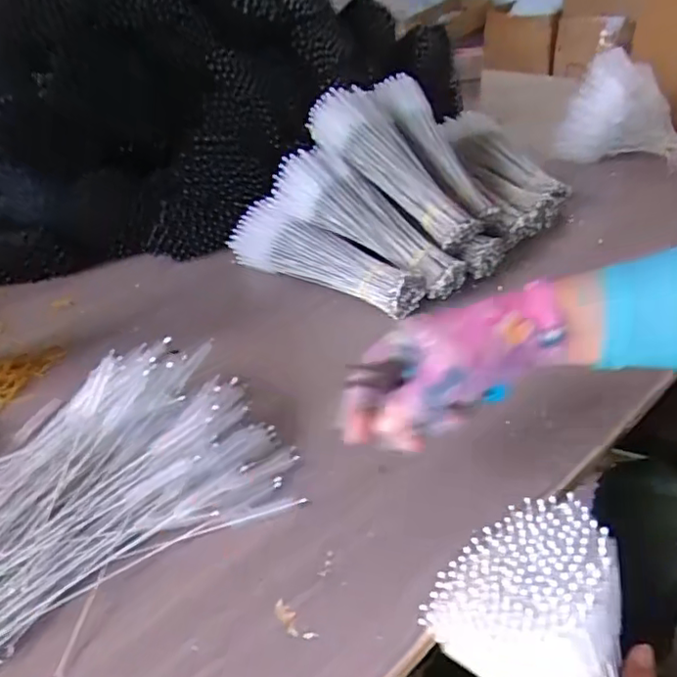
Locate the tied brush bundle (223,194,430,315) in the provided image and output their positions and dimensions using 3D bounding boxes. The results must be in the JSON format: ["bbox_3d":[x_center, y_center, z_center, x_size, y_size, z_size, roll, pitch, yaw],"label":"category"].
[{"bbox_3d":[-0.019,-0.094,0.679,0.259,0.054,0.064,24,44,33],"label":"tied brush bundle"}]

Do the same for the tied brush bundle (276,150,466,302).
[{"bbox_3d":[0.036,-0.136,0.681,0.254,0.055,0.078,39,51,22],"label":"tied brush bundle"}]

